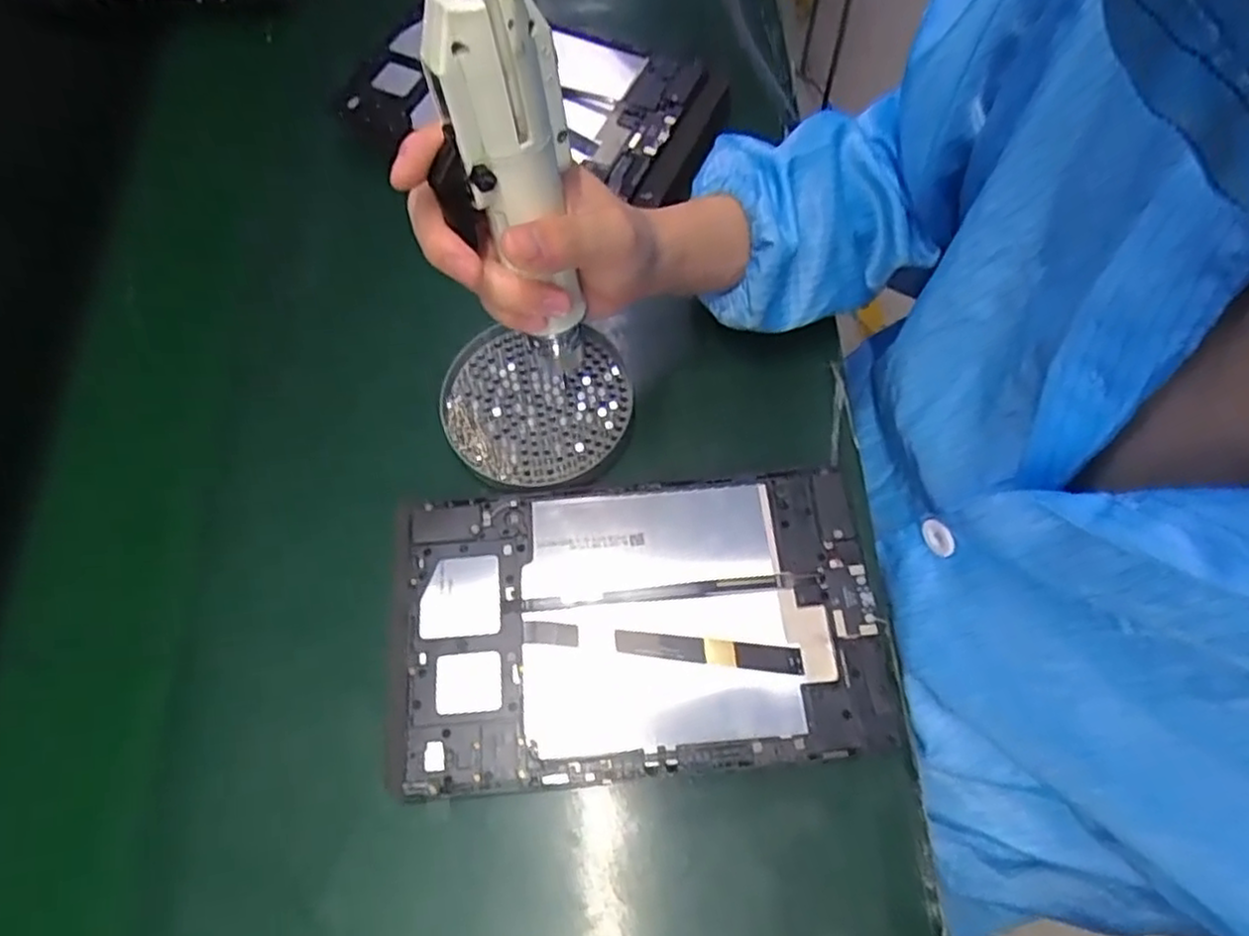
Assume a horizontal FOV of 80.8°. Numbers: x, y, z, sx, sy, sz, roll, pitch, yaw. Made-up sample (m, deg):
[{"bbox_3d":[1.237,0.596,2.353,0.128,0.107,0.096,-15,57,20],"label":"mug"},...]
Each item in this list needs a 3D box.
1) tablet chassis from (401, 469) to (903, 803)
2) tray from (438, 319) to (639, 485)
[{"bbox_3d":[0.007,0.079,0.382,0.238,0.010,0.148,-6,66,0],"label":"tablet chassis"},{"bbox_3d":[-0.054,-0.038,0.446,0.112,0.010,0.103,-1,67,2],"label":"tray"}]

